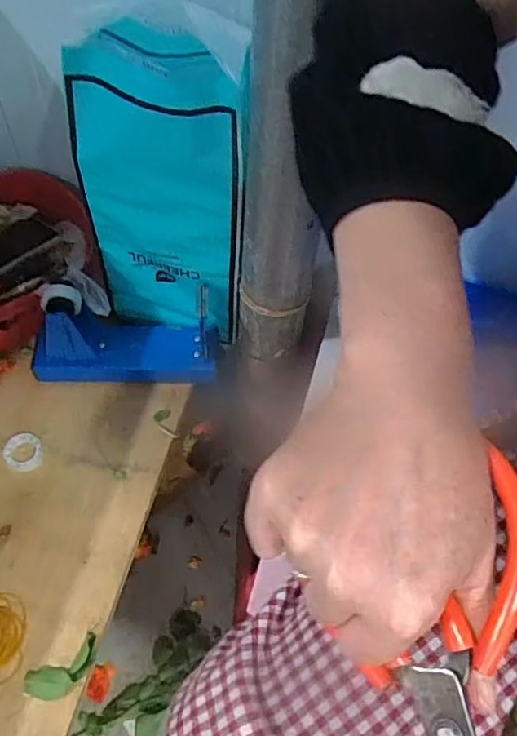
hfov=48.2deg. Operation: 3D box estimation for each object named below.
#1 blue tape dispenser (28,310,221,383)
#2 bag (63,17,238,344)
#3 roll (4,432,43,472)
[{"bbox_3d":[-0.141,-0.028,0.638,0.198,0.098,0.063,1,53,-17],"label":"blue tape dispenser"},{"bbox_3d":[-0.089,-0.157,0.560,0.149,0.326,0.066,13,59,4],"label":"bag"},{"bbox_3d":[-0.246,0.087,0.602,0.038,0.007,0.042,-9,58,-10],"label":"roll"}]

